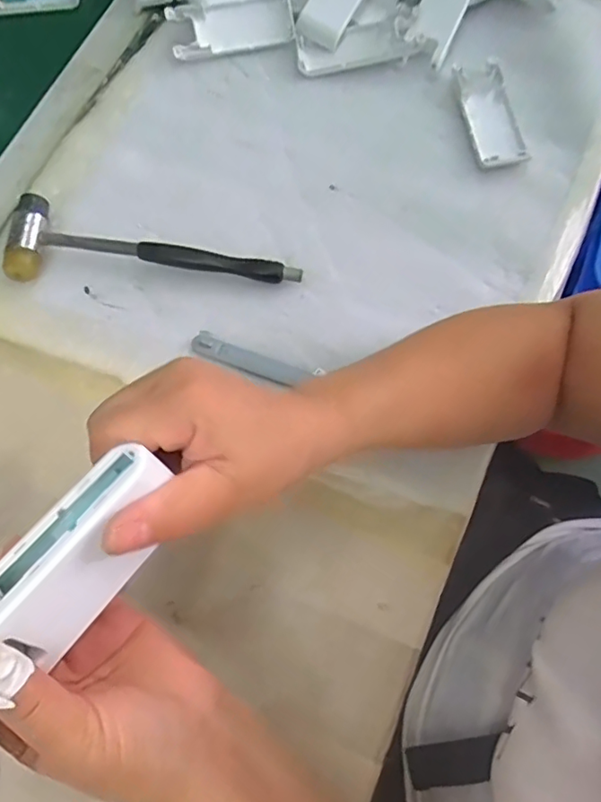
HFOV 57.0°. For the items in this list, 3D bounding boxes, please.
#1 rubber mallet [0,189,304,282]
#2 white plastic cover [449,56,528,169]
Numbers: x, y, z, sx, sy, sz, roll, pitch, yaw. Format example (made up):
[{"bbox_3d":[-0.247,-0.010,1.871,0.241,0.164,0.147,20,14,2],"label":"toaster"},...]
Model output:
[{"bbox_3d":[-0.112,-0.096,0.406,0.212,0.027,0.064,15,72,6],"label":"rubber mallet"},{"bbox_3d":[0.152,-0.229,0.444,0.039,0.014,0.099,-9,72,-2],"label":"white plastic cover"}]

